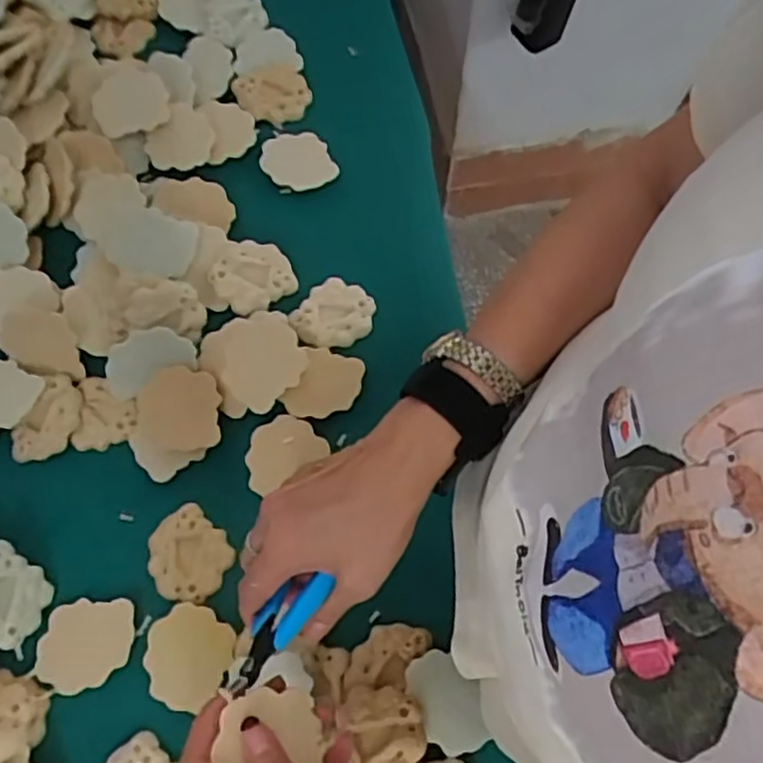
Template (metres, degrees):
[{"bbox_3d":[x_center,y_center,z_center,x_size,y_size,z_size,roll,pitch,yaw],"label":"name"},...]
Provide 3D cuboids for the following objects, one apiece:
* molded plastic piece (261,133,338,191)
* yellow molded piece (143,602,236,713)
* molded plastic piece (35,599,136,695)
[{"bbox_3d":[-0.071,-0.190,0.591,0.062,0.012,0.052,-6,70,-4],"label":"molded plastic piece"},{"bbox_3d":[-0.130,0.184,0.464,0.058,0.006,0.060,0,70,0],"label":"yellow molded piece"},{"bbox_3d":[-0.200,0.178,0.468,0.060,0.006,0.057,0,70,0],"label":"molded plastic piece"}]

